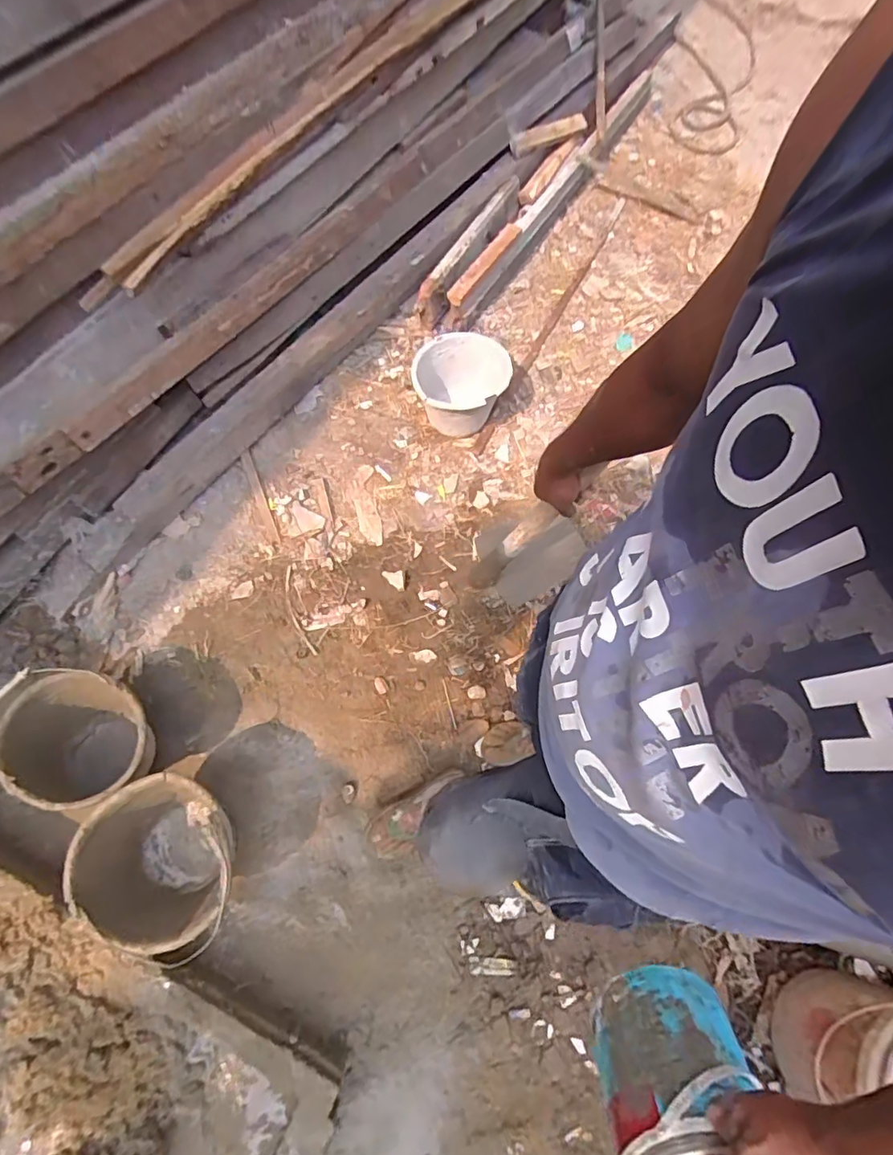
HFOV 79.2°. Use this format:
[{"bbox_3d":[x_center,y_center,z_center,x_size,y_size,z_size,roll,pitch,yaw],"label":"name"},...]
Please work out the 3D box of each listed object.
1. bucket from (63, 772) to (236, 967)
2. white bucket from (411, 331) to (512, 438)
[{"bbox_3d":[-0.554,0.569,1.098,0.288,0.217,0.285,1,67,-2],"label":"bucket"},{"bbox_3d":[0.046,-0.572,1.647,0.278,0.192,0.261,1,65,-3],"label":"white bucket"}]

